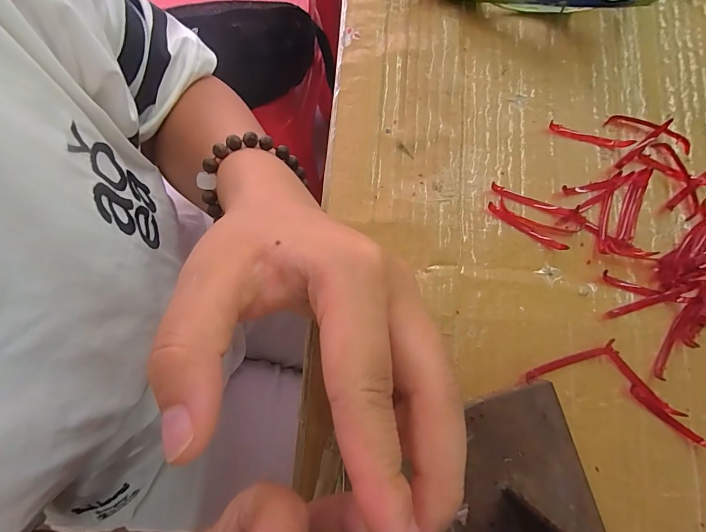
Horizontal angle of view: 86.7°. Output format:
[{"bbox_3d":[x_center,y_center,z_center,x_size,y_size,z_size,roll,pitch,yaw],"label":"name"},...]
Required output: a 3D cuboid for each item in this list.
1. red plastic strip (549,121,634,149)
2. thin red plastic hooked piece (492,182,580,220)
[{"bbox_3d":[0.129,-0.070,0.203,0.043,0.005,0.006,17,79,2],"label":"red plastic strip"},{"bbox_3d":[0.096,-0.034,0.196,0.047,0.004,0.005,20,79,3],"label":"thin red plastic hooked piece"}]

